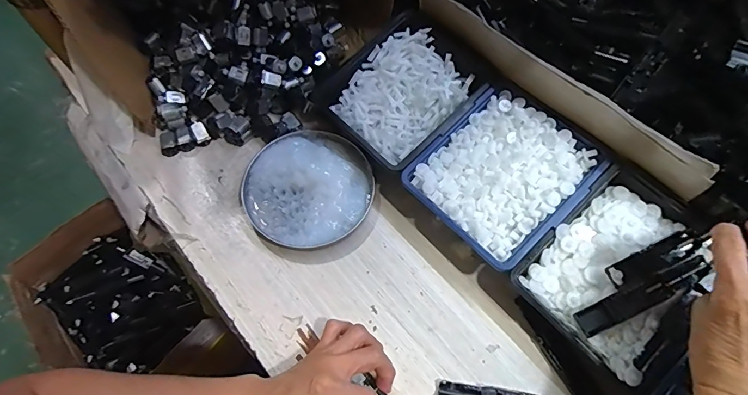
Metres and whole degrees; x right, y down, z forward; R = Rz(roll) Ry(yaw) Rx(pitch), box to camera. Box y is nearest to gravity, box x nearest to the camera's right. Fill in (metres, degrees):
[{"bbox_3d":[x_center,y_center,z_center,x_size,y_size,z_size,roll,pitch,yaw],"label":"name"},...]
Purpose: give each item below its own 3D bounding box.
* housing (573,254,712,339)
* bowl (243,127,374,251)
[{"bbox_3d":[0.230,0.086,0.370,0.114,0.011,0.023,-30,68,5],"label":"housing"},{"bbox_3d":[-0.074,-0.014,0.483,0.140,0.025,0.140,0,66,0],"label":"bowl"}]

